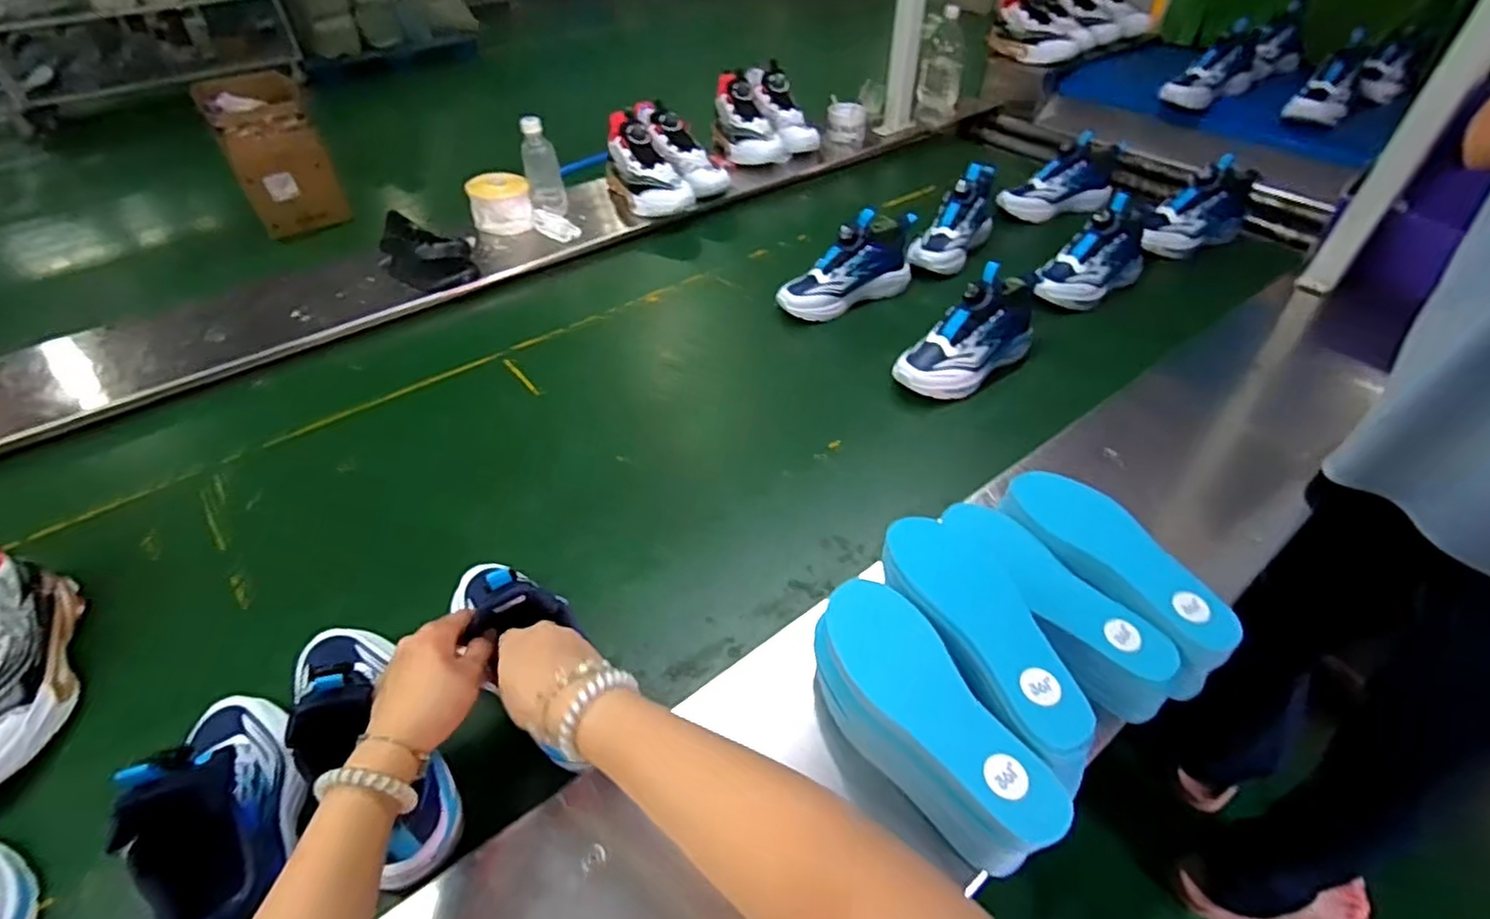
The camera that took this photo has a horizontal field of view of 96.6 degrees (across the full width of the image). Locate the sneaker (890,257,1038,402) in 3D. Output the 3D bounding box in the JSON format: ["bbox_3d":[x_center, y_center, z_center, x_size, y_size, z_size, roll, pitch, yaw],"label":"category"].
[{"bbox_3d":[0.299,-0.164,0.872,0.196,0.122,0.085,-28,52,-19],"label":"sneaker"}]

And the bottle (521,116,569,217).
[{"bbox_3d":[-0.358,-0.509,1.180,0.065,0.147,0.058,-15,49,-9],"label":"bottle"}]

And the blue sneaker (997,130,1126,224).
[{"bbox_3d":[0.583,-0.509,1.204,0.217,0.130,0.086,-3,48,1],"label":"blue sneaker"}]

